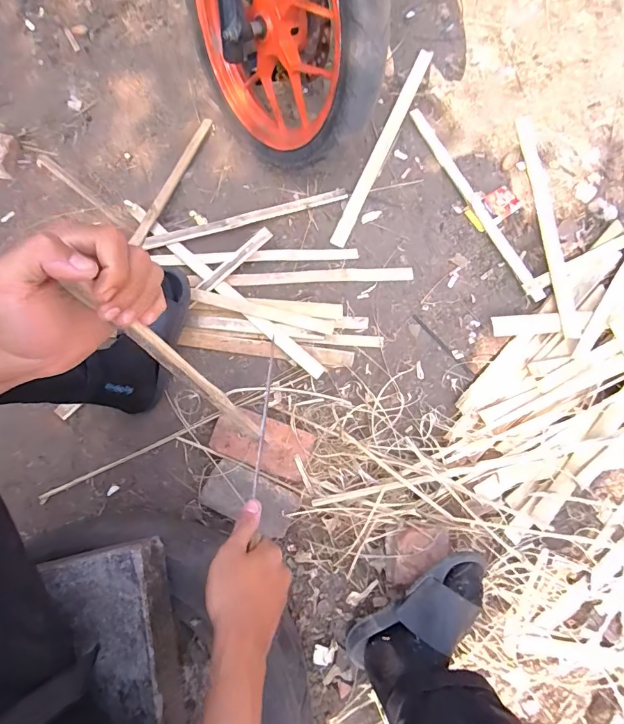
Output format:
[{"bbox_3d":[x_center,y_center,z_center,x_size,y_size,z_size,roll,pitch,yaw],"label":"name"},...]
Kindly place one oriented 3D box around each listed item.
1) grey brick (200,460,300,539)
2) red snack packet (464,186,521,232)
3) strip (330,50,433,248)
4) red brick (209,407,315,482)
[{"bbox_3d":[-0.103,0.233,0.720,0.155,0.047,0.083,22,75,4],"label":"grey brick"},{"bbox_3d":[0.386,-0.324,0.895,0.115,0.013,0.066,-35,78,-11],"label":"red snack packet"},{"bbox_3d":[0.162,-0.490,0.939,0.031,0.008,0.556,23,75,5],"label":"strip"},{"bbox_3d":[-0.087,0.142,0.743,0.168,0.040,0.087,20,74,4],"label":"red brick"}]

